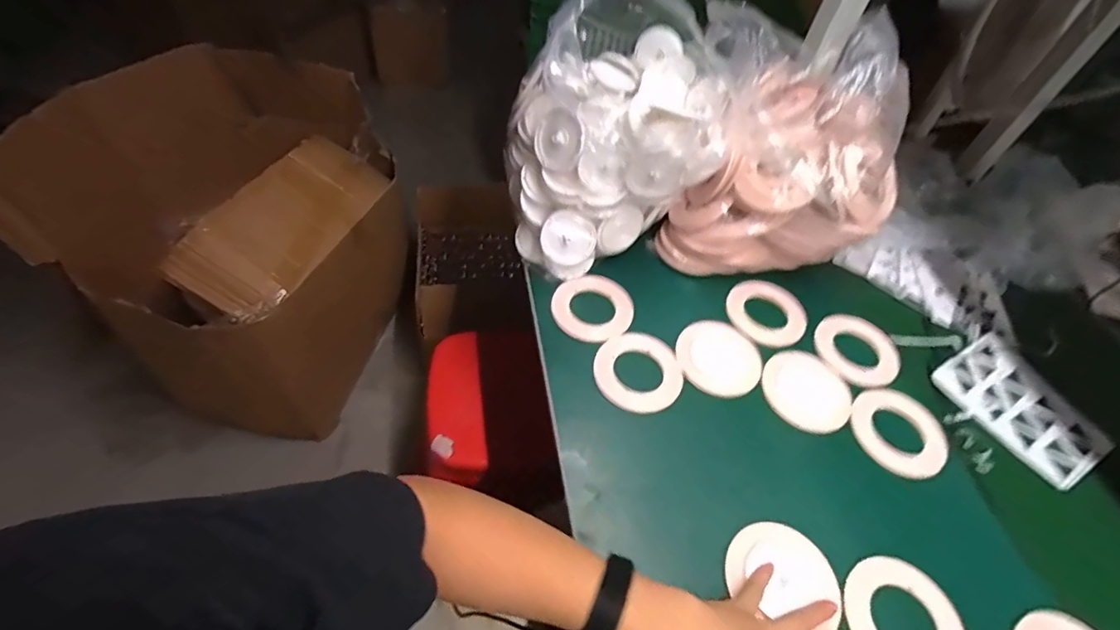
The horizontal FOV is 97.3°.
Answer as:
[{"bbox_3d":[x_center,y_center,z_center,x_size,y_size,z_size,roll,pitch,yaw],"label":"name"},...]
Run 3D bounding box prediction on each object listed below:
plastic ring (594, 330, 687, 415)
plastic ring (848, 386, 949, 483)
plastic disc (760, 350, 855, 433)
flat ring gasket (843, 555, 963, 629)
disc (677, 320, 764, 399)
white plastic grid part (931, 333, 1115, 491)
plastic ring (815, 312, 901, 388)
[{"bbox_3d":[0.095,0.065,0.581,0.100,0.013,0.108,4,51,-5],"label":"plastic ring"},{"bbox_3d":[0.385,0.129,0.558,0.103,0.007,0.099,4,51,-5],"label":"plastic ring"},{"bbox_3d":[0.292,0.087,0.581,0.103,0.005,0.099,4,51,-5],"label":"plastic disc"},{"bbox_3d":[0.304,0.271,0.434,0.098,0.011,0.099,4,51,-5],"label":"flat ring gasket"},{"bbox_3d":[0.193,0.050,0.597,0.098,0.011,0.100,4,51,-5],"label":"disc"},{"bbox_3d":[0.569,0.114,0.611,0.123,0.022,0.171,-21,57,-23],"label":"white plastic grid part"},{"bbox_3d":[0.375,0.043,0.622,0.098,0.011,0.101,4,51,-5],"label":"plastic ring"}]

